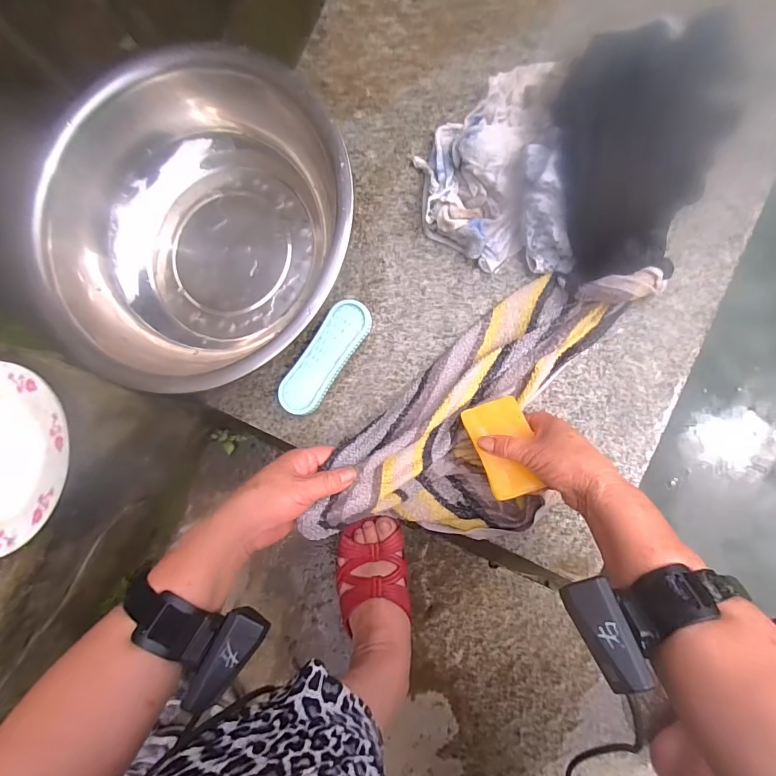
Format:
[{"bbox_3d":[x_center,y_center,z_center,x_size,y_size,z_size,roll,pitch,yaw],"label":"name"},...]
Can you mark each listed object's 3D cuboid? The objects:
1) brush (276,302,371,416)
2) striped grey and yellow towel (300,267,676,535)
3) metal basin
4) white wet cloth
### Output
[{"bbox_3d":[-0.074,-0.036,0.493,0.053,0.041,0.149,34,92,9],"label":"brush"},{"bbox_3d":[0.127,0.029,0.436,0.189,0.117,0.393,43,84,9],"label":"striped grey and yellow towel"},{"bbox_3d":[-0.220,-0.182,0.486,0.374,0.125,0.350,-1,87,9],"label":"metal basin"},{"bbox_3d":[0.117,-0.261,0.454,0.160,0.090,0.248,-4,86,9],"label":"white wet cloth"}]

